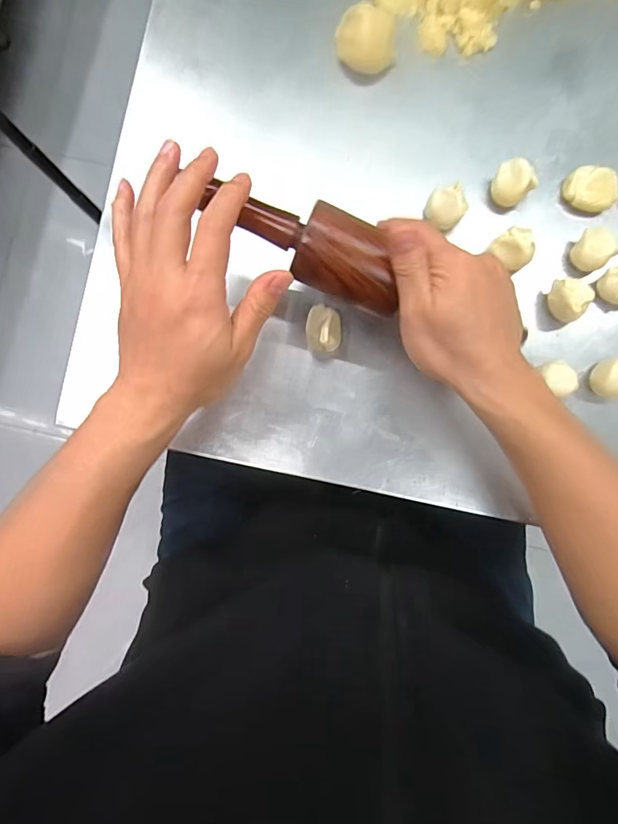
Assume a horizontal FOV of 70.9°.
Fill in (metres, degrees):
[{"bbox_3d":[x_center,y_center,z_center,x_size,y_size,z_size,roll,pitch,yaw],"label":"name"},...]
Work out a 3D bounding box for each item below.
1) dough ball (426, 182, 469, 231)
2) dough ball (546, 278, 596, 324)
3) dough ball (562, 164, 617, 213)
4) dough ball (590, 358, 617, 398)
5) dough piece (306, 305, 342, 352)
[{"bbox_3d":[0.121,-0.182,0.386,0.033,0.028,0.028,38,88,3],"label":"dough ball"},{"bbox_3d":[0.232,-0.098,0.384,0.034,0.031,0.035,0,87,1],"label":"dough ball"},{"bbox_3d":[0.257,-0.203,0.397,0.042,0.021,0.036,19,88,2],"label":"dough ball"},{"bbox_3d":[0.266,-0.030,0.377,0.034,0.028,0.032,0,87,1],"label":"dough ball"},{"bbox_3d":[0.013,-0.073,0.383,0.031,0.035,0.039,3,87,1],"label":"dough piece"}]

